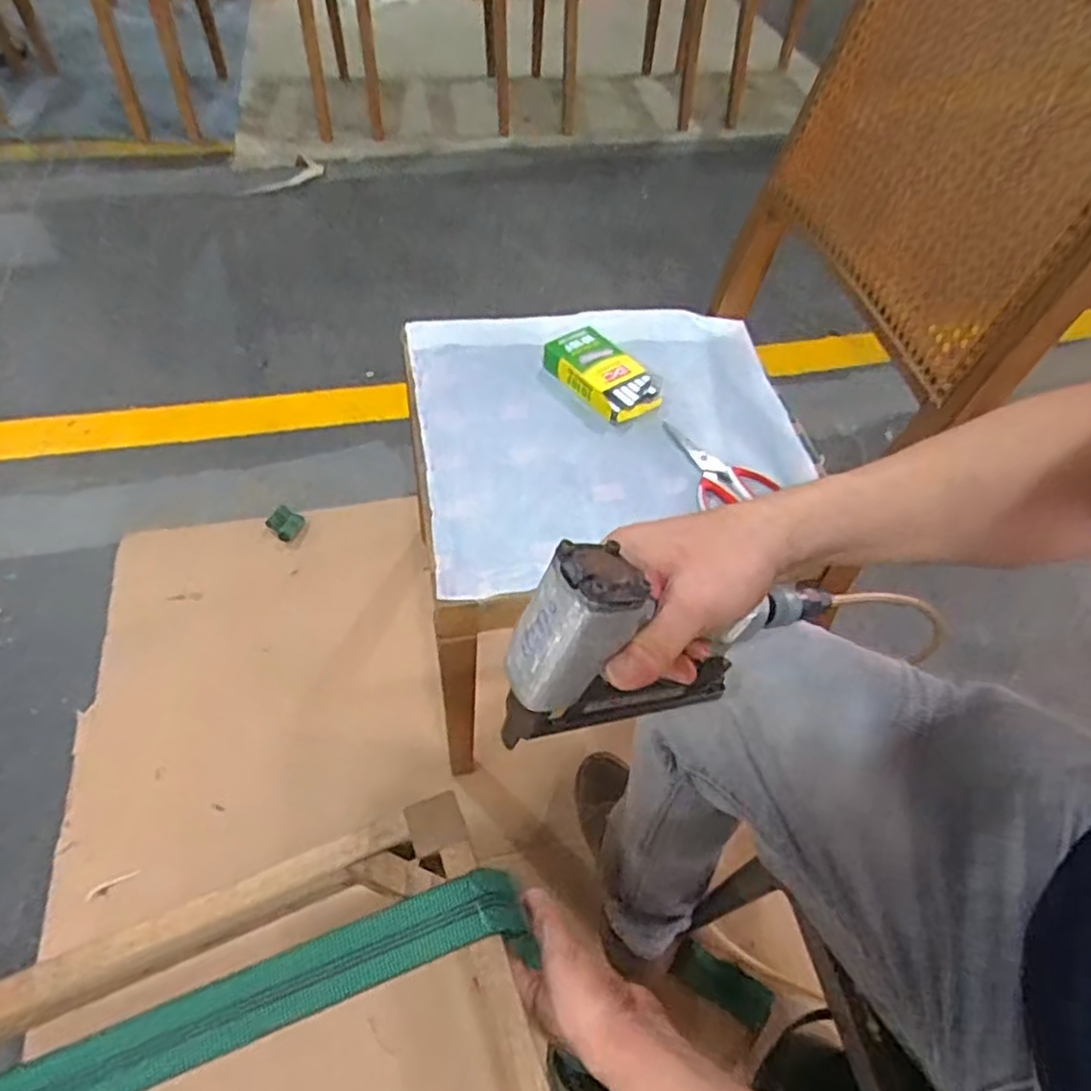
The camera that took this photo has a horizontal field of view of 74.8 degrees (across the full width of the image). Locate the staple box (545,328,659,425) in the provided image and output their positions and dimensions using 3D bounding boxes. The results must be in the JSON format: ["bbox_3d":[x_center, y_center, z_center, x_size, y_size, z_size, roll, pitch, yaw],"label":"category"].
[{"bbox_3d":[0.070,-0.210,0.871,0.083,0.033,0.149,-36,63,-27],"label":"staple box"}]

